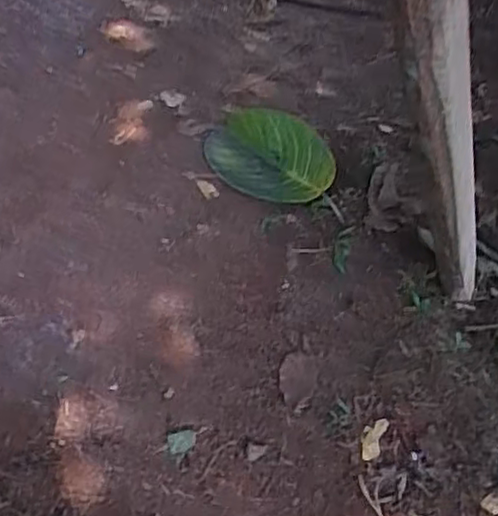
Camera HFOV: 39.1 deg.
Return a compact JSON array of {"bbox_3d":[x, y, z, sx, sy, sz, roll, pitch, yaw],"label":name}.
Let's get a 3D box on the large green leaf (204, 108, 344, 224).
[{"bbox_3d":[0.027,-0.123,0.808,0.201,0.042,0.119,31,55,28],"label":"large green leaf"}]

